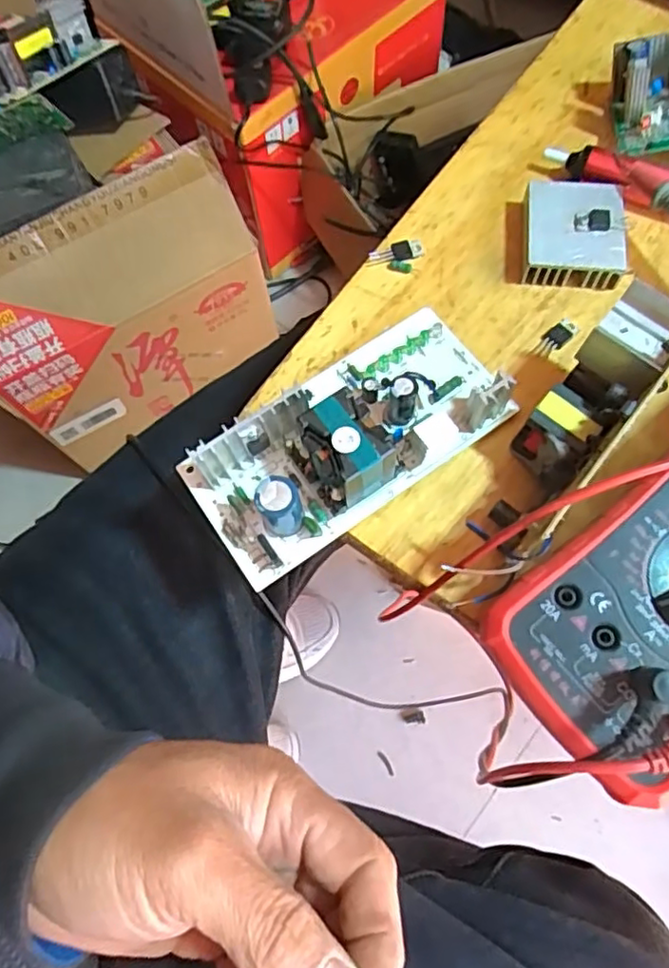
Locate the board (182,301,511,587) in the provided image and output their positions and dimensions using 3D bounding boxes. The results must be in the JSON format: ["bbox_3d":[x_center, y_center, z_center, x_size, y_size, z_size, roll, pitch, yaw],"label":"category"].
[{"bbox_3d":[0.005,-0.027,0.277,0.147,0.042,0.073,-33,72,-9],"label":"board"}]

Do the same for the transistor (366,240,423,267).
[{"bbox_3d":[0.032,-0.123,0.332,0.029,0.005,0.013,-4,70,1],"label":"transistor"}]

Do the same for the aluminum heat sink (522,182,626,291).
[{"bbox_3d":[0.122,-0.128,0.320,0.048,0.018,0.054,8,71,5],"label":"aluminum heat sink"}]

